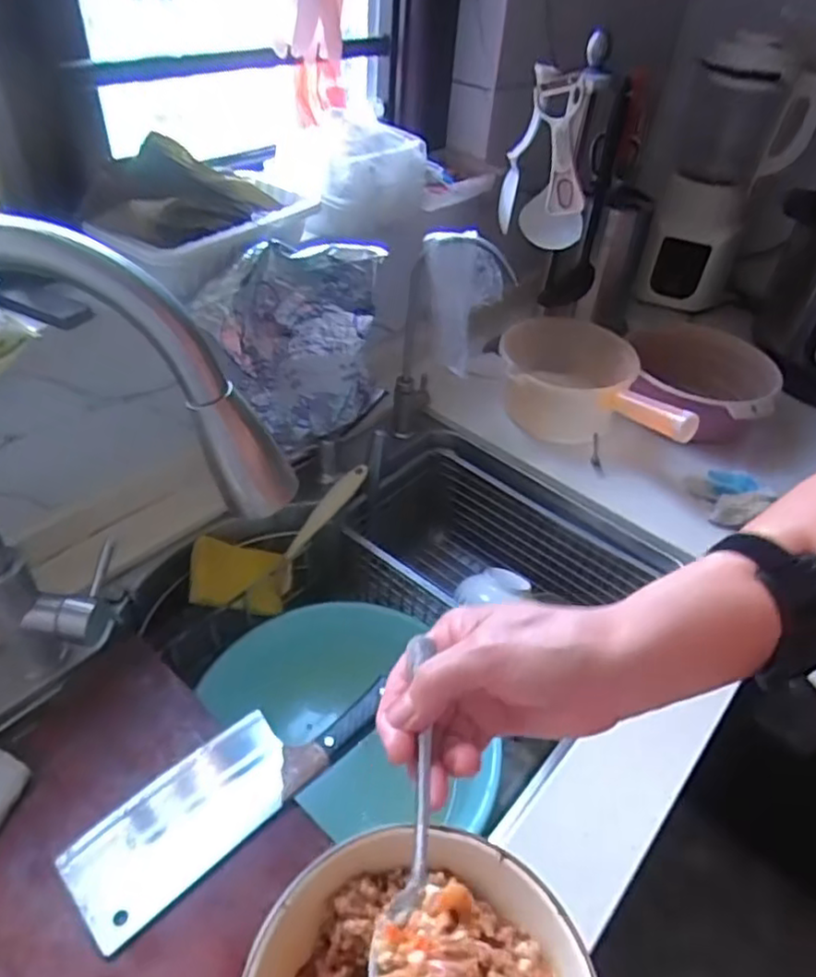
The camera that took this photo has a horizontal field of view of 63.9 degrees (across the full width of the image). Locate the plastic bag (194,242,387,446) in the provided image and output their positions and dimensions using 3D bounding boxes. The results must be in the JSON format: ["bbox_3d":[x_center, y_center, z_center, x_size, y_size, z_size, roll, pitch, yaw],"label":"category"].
[{"bbox_3d":[-0.115,-0.149,0.715,0.198,0.232,0.081,-14,46,-20],"label":"plastic bag"}]

